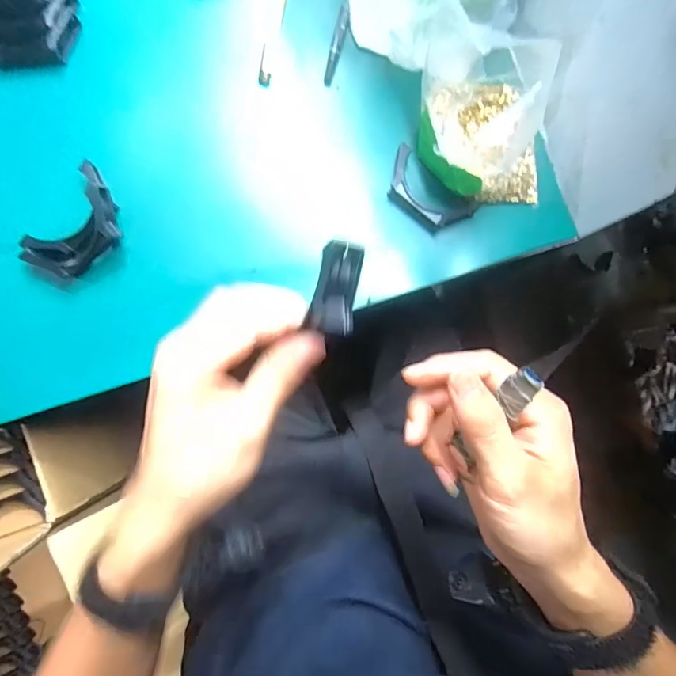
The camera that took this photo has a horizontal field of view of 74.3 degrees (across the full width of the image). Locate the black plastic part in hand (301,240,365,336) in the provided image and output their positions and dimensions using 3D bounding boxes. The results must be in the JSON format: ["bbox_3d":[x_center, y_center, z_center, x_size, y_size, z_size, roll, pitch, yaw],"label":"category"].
[{"bbox_3d":[0.000,-0.025,0.227,0.022,0.011,0.046,10,93,-2],"label":"black plastic part in hand"}]

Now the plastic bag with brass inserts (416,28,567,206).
[{"bbox_3d":[0.136,-0.201,0.402,0.116,0.060,0.148,4,86,-3],"label":"plastic bag with brass inserts"}]

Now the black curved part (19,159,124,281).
[{"bbox_3d":[-0.224,-0.093,0.383,0.094,0.030,0.053,-45,89,-5],"label":"black curved part"}]

